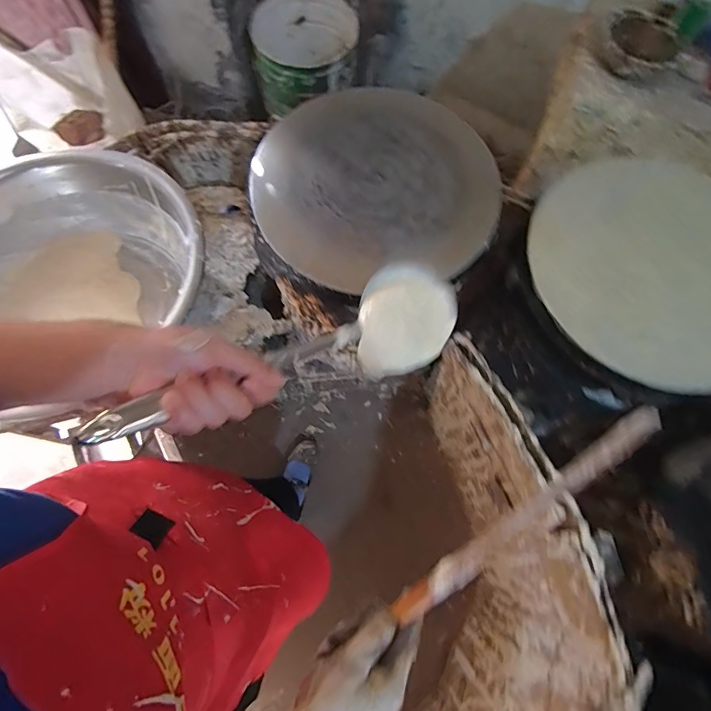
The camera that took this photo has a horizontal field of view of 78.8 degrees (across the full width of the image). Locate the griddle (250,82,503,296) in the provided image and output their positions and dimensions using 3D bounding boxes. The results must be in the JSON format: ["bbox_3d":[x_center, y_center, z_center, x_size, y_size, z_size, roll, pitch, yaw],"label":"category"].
[{"bbox_3d":[0.020,-0.269,0.666,0.342,0.048,0.345,1,72,-2],"label":"griddle"}]

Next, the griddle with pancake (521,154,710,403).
[{"bbox_3d":[0.446,-0.130,0.637,0.370,0.027,0.372,1,72,-2],"label":"griddle with pancake"}]

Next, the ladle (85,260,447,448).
[{"bbox_3d":[-0.049,0.007,0.384,0.333,0.084,0.096,-24,73,-33],"label":"ladle"}]

